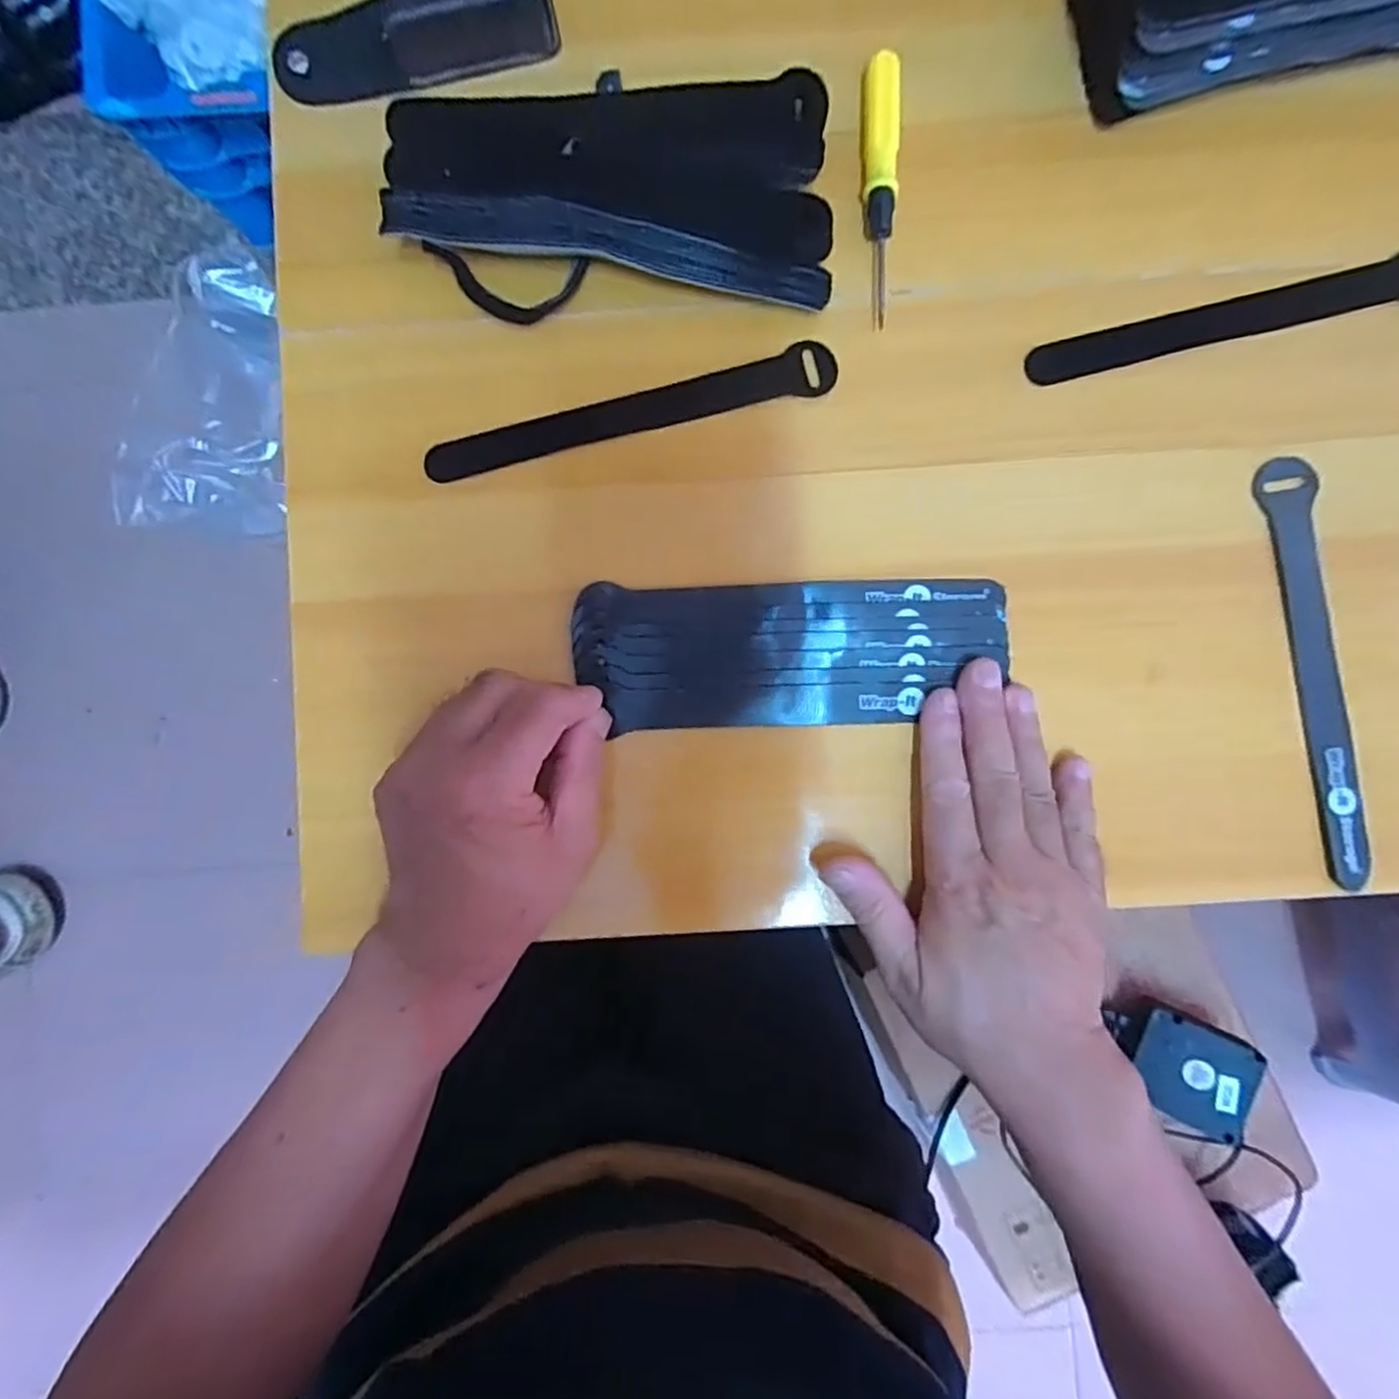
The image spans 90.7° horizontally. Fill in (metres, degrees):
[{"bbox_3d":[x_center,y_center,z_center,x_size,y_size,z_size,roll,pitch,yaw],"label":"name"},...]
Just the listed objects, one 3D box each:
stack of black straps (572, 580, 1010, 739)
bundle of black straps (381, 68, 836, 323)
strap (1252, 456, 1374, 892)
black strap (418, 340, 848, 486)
[{"bbox_3d":[0.043,-0.021,0.326,0.196,0.012,0.067,-3,89,1],"label":"stack of black straps"},{"bbox_3d":[-0.039,-0.234,0.314,0.195,0.035,0.110,-5,89,1],"label":"bundle of black straps"},{"bbox_3d":[0.285,-0.013,0.320,0.024,0.006,0.197,-7,88,1],"label":"strap"},{"bbox_3d":[-0.033,-0.140,0.335,0.196,0.010,0.028,-13,88,1],"label":"black strap"}]

